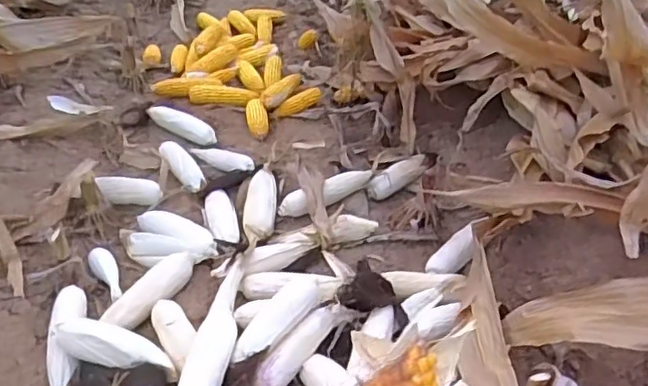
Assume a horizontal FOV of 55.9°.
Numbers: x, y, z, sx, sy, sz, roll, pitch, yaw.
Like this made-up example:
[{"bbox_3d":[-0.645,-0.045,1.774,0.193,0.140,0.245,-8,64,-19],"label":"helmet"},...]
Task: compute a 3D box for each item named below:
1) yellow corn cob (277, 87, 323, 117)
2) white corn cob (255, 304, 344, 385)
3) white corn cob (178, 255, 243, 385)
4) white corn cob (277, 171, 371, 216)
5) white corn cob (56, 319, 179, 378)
[{"bbox_3d":[-0.070,-0.241,1.636,0.135,0.045,0.043,-24,39,7],"label":"yellow corn cob"},{"bbox_3d":[-0.036,0.244,0.966,0.041,0.047,0.193,26,45,28],"label":"white corn cob"},{"bbox_3d":[-0.168,0.229,0.952,0.065,0.060,0.332,4,38,3],"label":"white corn cob"},{"bbox_3d":[0.005,-0.009,1.306,0.221,0.041,0.058,-22,44,-27],"label":"white corn cob"},{"bbox_3d":[-0.316,0.240,0.934,0.196,0.053,0.065,14,40,15],"label":"white corn cob"}]

